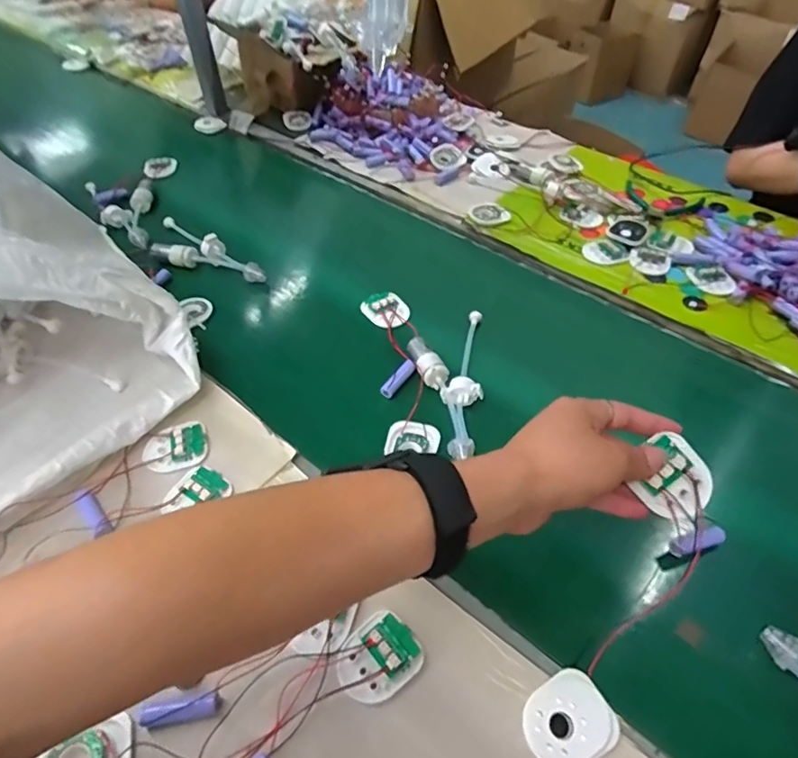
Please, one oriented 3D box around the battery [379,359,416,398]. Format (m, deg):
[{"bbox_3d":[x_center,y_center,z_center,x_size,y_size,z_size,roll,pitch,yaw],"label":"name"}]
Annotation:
[{"bbox_3d":[0.000,-0.001,0.551,0.016,0.011,0.050,26,55,22],"label":"battery"}]

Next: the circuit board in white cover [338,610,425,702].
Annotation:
[{"bbox_3d":[-0.014,0.191,0.367,0.056,0.009,0.049,-35,57,-25],"label":"circuit board in white cover"}]

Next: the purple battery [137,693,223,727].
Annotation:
[{"bbox_3d":[-0.144,0.218,0.352,0.052,0.011,0.013,-7,49,-5],"label":"purple battery"}]

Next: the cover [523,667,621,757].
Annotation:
[{"bbox_3d":[0.107,0.216,0.338,0.055,0.009,0.047,-22,52,-17],"label":"cover"}]

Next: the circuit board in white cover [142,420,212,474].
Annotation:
[{"bbox_3d":[-0.205,0.063,0.491,0.059,0.010,0.044,-20,52,-16],"label":"circuit board in white cover"}]

